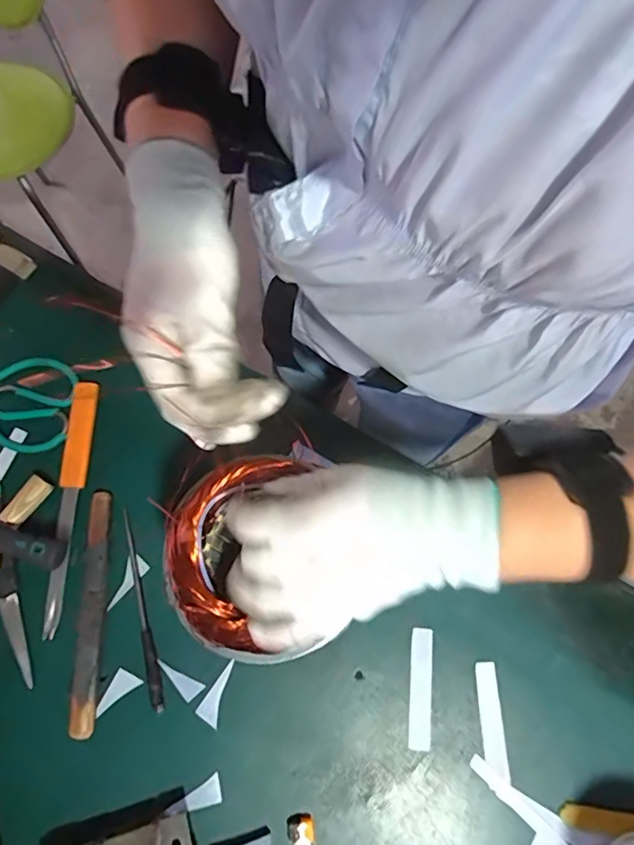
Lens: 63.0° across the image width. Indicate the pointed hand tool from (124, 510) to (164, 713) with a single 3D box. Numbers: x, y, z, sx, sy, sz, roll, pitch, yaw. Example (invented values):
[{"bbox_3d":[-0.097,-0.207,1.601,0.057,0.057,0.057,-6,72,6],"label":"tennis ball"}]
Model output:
[{"bbox_3d":[-0.180,0.192,0.538,0.013,0.014,0.197,-13,71,-6],"label":"pointed hand tool"}]

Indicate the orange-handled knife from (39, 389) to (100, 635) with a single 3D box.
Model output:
[{"bbox_3d":[-0.267,0.084,0.557,0.032,0.011,0.269,0,70,-1],"label":"orange-handled knife"}]

